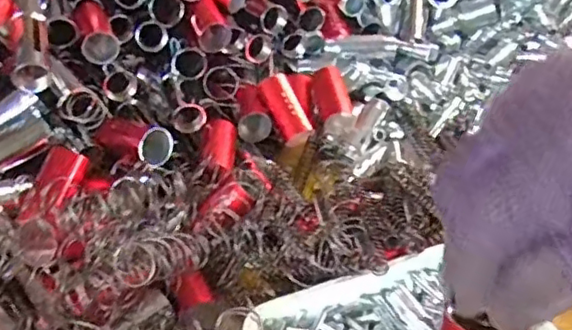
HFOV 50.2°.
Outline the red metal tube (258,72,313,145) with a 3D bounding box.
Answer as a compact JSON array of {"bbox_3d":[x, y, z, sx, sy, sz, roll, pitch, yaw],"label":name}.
[{"bbox_3d":[-0.002,-0.052,0.551,0.026,0.029,0.067,-19,70,-24],"label":"red metal tube"}]

